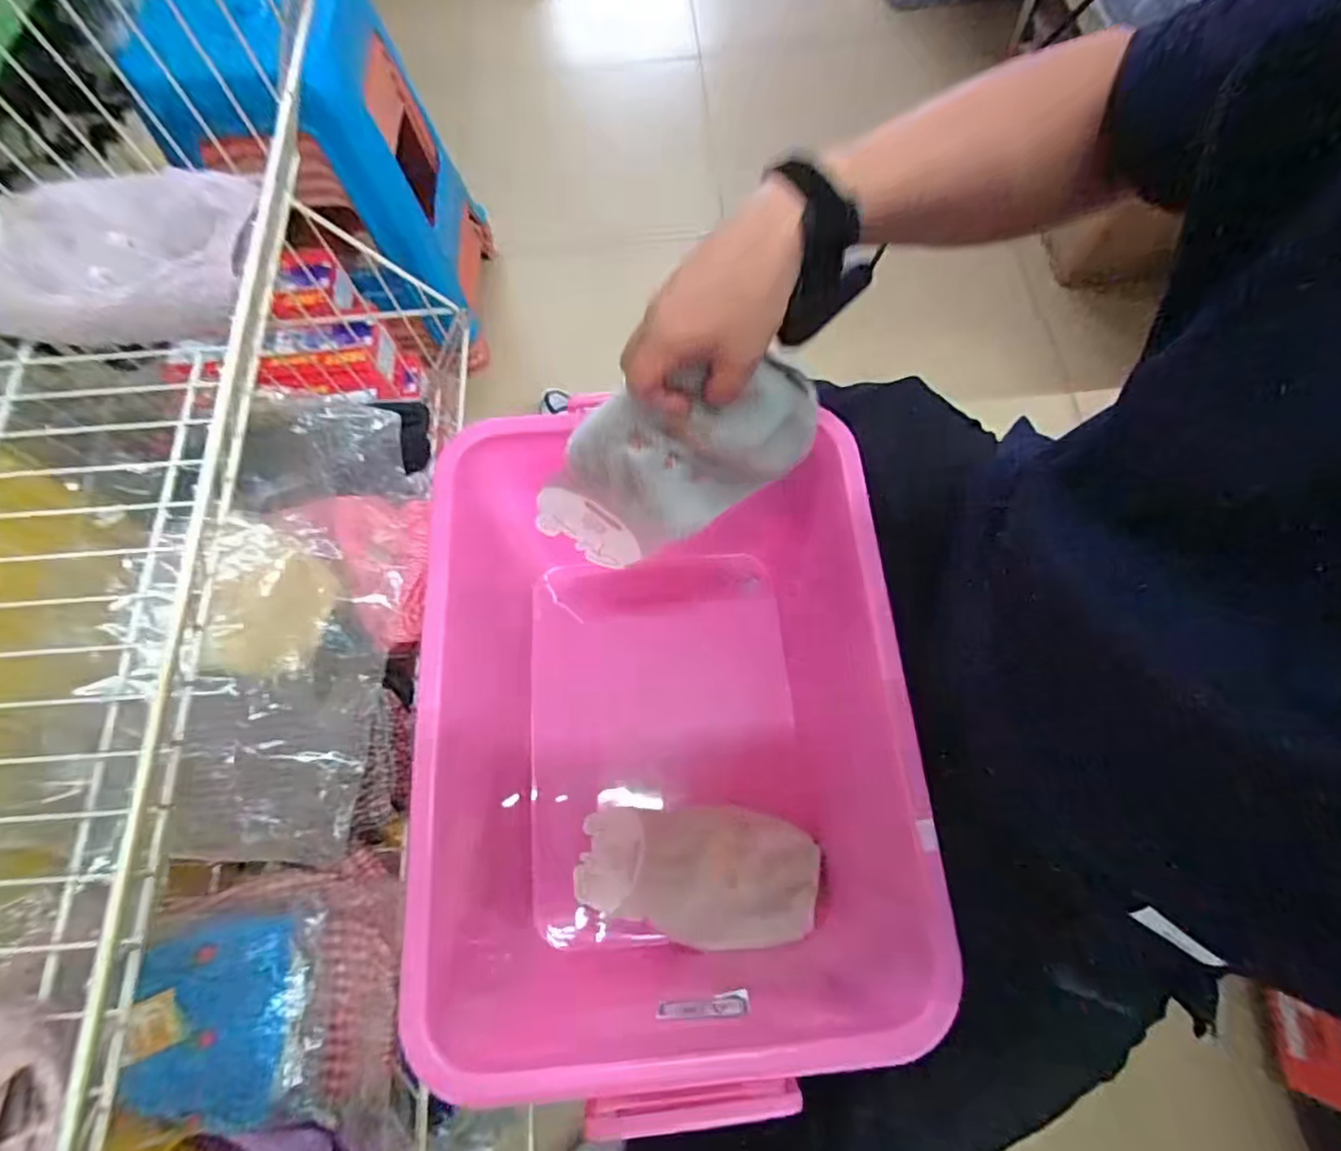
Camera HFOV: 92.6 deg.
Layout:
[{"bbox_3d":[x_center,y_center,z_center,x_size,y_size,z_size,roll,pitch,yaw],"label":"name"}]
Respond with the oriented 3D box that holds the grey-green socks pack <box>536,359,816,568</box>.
[{"bbox_3d":[-0.019,-0.085,0.527,0.132,0.279,0.055,15,62,-39],"label":"grey-green socks pack"}]

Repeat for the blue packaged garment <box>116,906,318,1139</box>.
[{"bbox_3d":[-0.367,0.360,0.520,0.163,0.042,0.147,-3,69,1],"label":"blue packaged garment"}]

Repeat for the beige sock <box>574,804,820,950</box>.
[{"bbox_3d":[0.027,0.323,0.713,0.258,0.025,0.142,6,43,15],"label":"beige sock"}]

